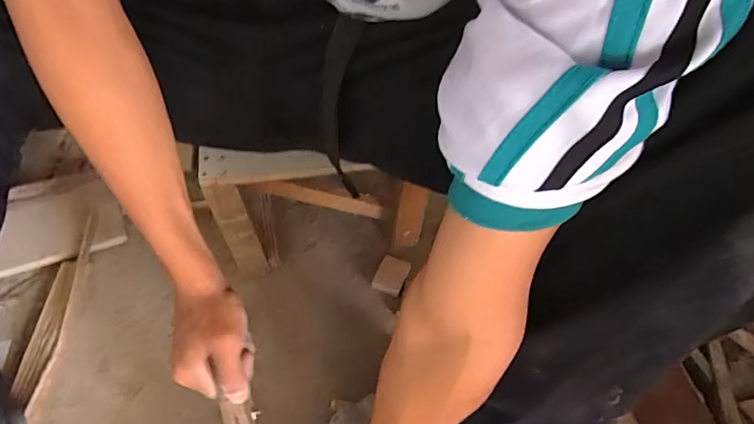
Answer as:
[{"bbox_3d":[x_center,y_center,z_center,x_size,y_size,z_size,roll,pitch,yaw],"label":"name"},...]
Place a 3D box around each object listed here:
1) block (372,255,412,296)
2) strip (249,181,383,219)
[{"bbox_3d":[0.021,0.095,0.709,0.043,0.020,0.056,22,55,10],"label":"block"},{"bbox_3d":[-0.078,-0.019,0.698,0.214,0.028,0.018,13,50,-26],"label":"strip"}]

